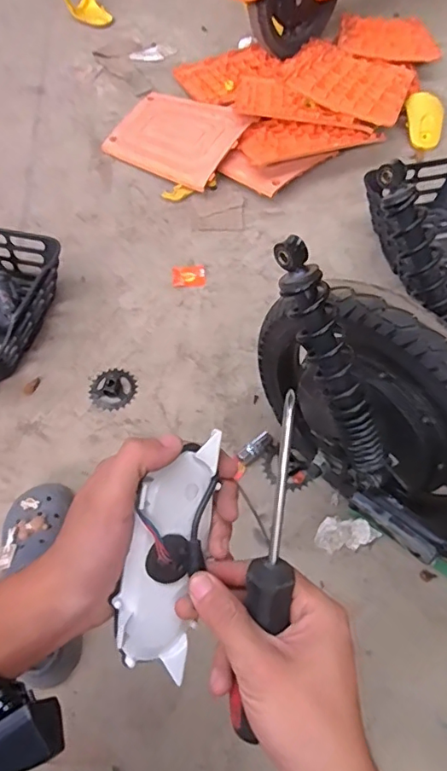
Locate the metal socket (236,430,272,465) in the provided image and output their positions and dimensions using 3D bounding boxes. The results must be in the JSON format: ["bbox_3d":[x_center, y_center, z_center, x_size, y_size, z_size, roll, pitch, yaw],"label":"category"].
[{"bbox_3d":[0.053,0.107,0.861,0.069,0.022,0.024,-37,65,-20],"label":"metal socket"}]

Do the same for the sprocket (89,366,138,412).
[{"bbox_3d":[-0.203,0.007,0.938,0.085,0.008,0.086,0,58,0],"label":"sprocket"}]

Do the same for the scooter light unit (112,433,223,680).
[{"bbox_3d":[-0.038,0.101,0.316,0.054,0.031,0.145,13,89,-27],"label":"scooter light unit"}]

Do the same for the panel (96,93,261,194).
[{"bbox_3d":[-0.117,-0.632,1.279,0.321,0.026,0.263,27,72,22],"label":"panel"}]

